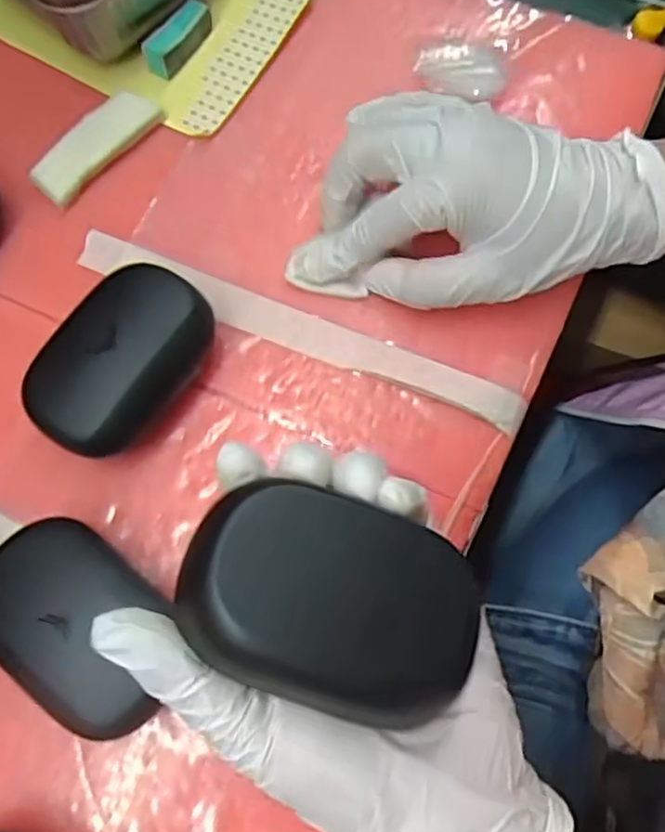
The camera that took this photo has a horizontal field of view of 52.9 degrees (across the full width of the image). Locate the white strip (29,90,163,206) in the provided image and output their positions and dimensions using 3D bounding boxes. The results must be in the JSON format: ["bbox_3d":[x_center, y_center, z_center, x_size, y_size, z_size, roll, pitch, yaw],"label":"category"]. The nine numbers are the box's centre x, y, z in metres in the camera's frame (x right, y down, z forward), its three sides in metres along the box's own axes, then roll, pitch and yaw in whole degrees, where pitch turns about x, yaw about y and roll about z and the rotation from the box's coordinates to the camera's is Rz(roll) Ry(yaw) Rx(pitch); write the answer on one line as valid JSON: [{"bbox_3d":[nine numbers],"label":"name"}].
[{"bbox_3d":[-0.117,-0.134,0.330,0.022,0.009,0.068,42,78,10],"label":"white strip"}]

